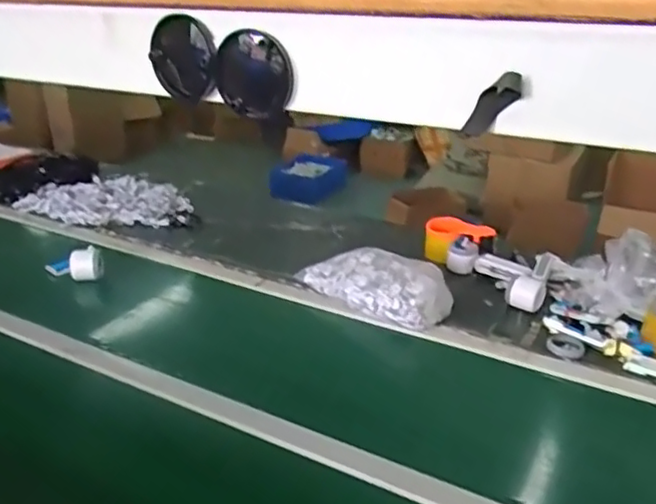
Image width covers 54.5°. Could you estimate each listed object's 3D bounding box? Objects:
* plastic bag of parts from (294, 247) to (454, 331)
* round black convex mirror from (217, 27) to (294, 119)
[{"bbox_3d":[0.086,0.059,1.168,0.305,0.084,0.154,22,31,39],"label":"plastic bag of parts"},{"bbox_3d":[-0.031,-0.077,0.278,0.037,0.036,0.012,-20,19,41],"label":"round black convex mirror"}]

